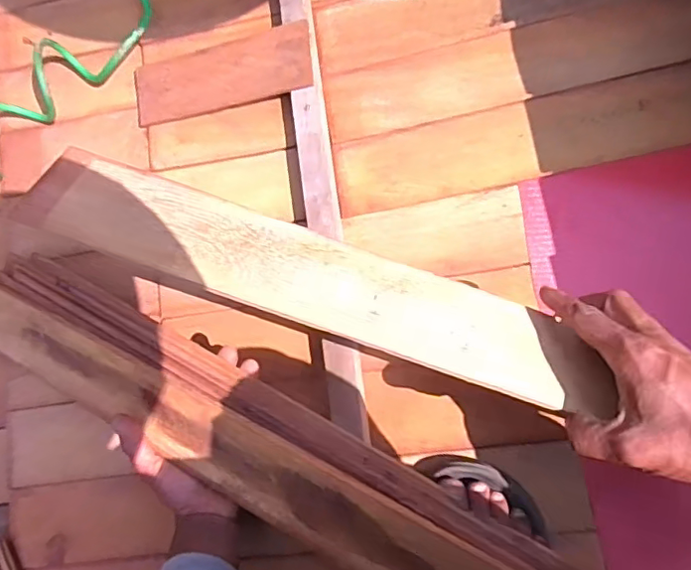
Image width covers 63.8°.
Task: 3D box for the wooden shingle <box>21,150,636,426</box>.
[{"bbox_3d":[-0.013,-0.001,0.396,0.415,0.010,0.082,20,53,-2],"label":"wooden shingle"}]

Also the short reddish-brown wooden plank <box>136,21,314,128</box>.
[{"bbox_3d":[-0.138,-0.232,0.617,0.212,0.011,0.073,-8,80,17],"label":"short reddish-brown wooden plank"}]

